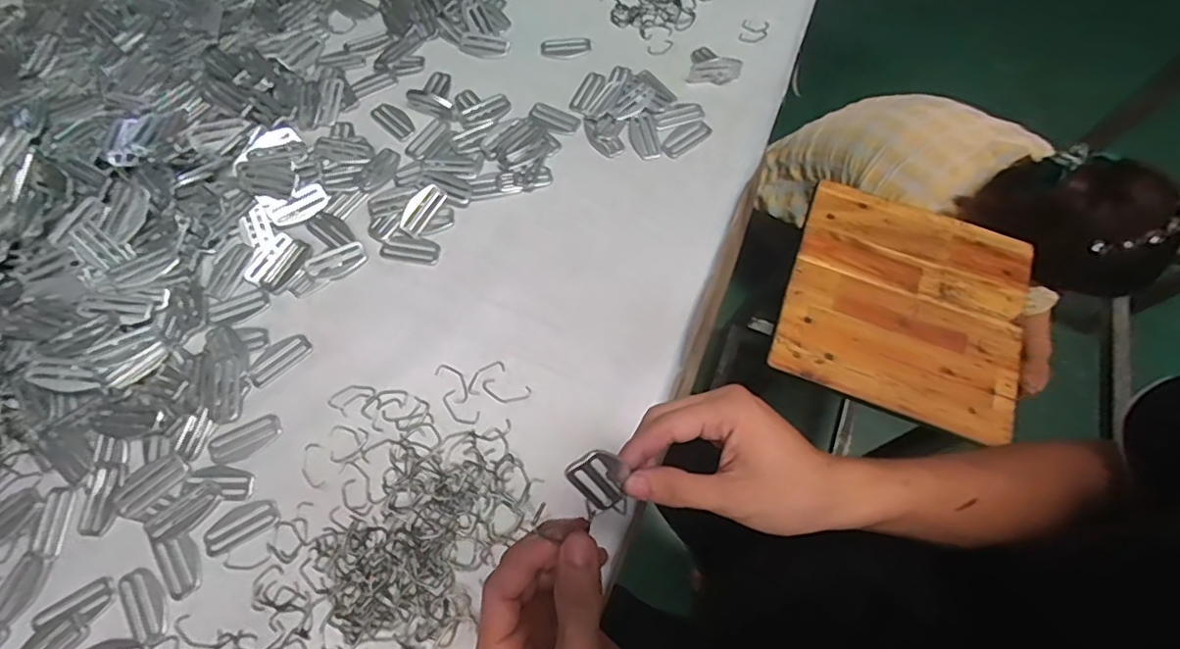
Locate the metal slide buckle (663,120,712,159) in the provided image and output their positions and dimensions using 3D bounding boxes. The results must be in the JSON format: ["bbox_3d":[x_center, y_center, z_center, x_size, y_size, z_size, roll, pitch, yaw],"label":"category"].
[{"bbox_3d":[0.104,-0.204,0.614,0.058,0.006,0.026,-34,71,-13],"label":"metal slide buckle"}]

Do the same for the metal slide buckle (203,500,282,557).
[{"bbox_3d":[-0.289,0.165,0.463,0.059,0.004,0.028,-29,69,-11],"label":"metal slide buckle"}]

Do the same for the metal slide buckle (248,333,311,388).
[{"bbox_3d":[-0.288,0.031,0.518,0.058,0.004,0.029,-40,72,-15],"label":"metal slide buckle"}]

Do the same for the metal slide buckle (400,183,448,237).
[{"bbox_3d":[-0.174,-0.120,0.578,0.029,0.006,0.058,32,81,6],"label":"metal slide buckle"}]

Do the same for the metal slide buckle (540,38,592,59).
[{"bbox_3d":[-0.029,-0.332,0.673,0.060,0.006,0.024,-6,67,-1],"label":"metal slide buckle"}]

